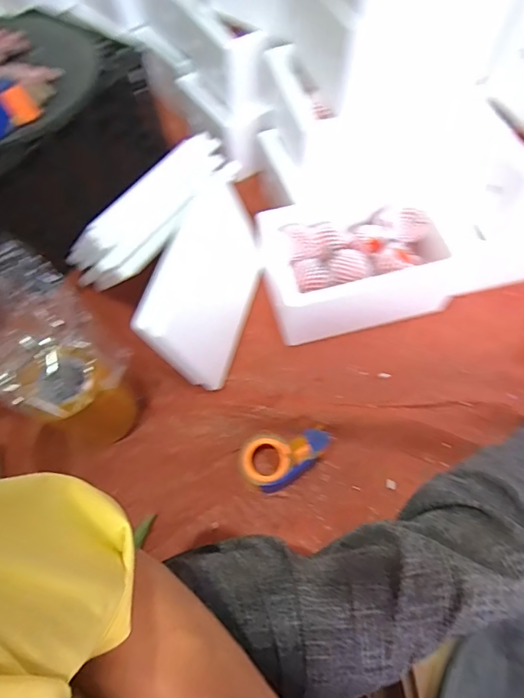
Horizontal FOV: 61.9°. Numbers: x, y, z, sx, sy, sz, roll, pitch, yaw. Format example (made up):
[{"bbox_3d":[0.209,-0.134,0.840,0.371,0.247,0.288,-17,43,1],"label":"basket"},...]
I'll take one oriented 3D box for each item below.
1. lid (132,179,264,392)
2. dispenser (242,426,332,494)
[{"bbox_3d":[-0.086,-0.125,0.825,0.037,0.220,0.370,-4,56,35],"label":"lid"},{"bbox_3d":[0.045,0.184,0.747,0.157,0.051,0.094,-9,65,-3],"label":"dispenser"}]

